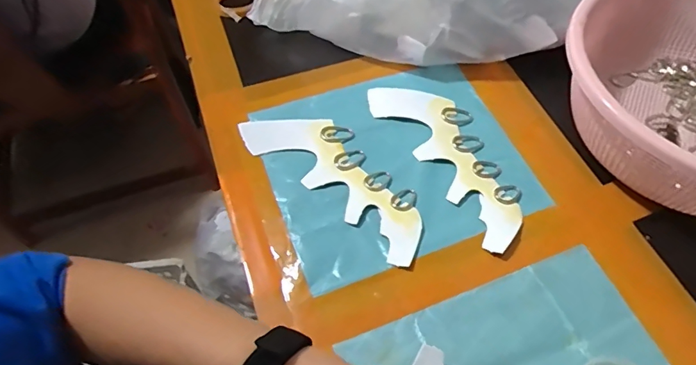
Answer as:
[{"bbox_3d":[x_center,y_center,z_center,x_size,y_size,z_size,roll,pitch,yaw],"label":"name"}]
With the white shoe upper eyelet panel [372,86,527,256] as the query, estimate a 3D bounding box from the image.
[{"bbox_3d":[0.107,-0.030,0.465,0.080,0.008,0.213,-23,58,-13],"label":"white shoe upper eyelet panel"}]

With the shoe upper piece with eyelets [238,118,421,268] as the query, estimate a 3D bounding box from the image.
[{"bbox_3d":[-0.008,-0.007,0.452,0.082,0.009,0.211,-37,62,-21],"label":"shoe upper piece with eyelets"}]

